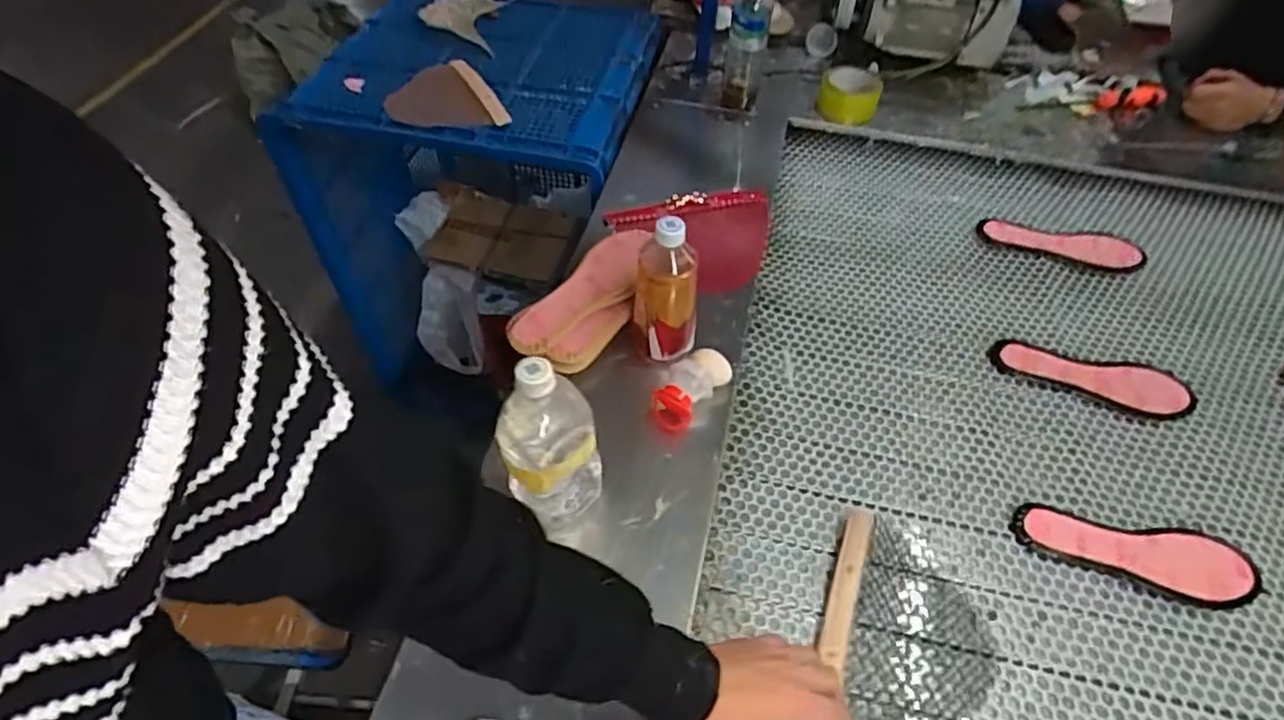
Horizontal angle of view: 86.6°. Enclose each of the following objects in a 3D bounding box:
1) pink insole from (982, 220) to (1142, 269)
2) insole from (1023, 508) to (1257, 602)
[{"bbox_3d":[0.631,-0.173,1.023,0.220,0.006,0.072,11,48,12],"label":"pink insole"},{"bbox_3d":[0.514,0.203,0.708,0.219,0.009,0.067,10,53,6],"label":"insole"}]

